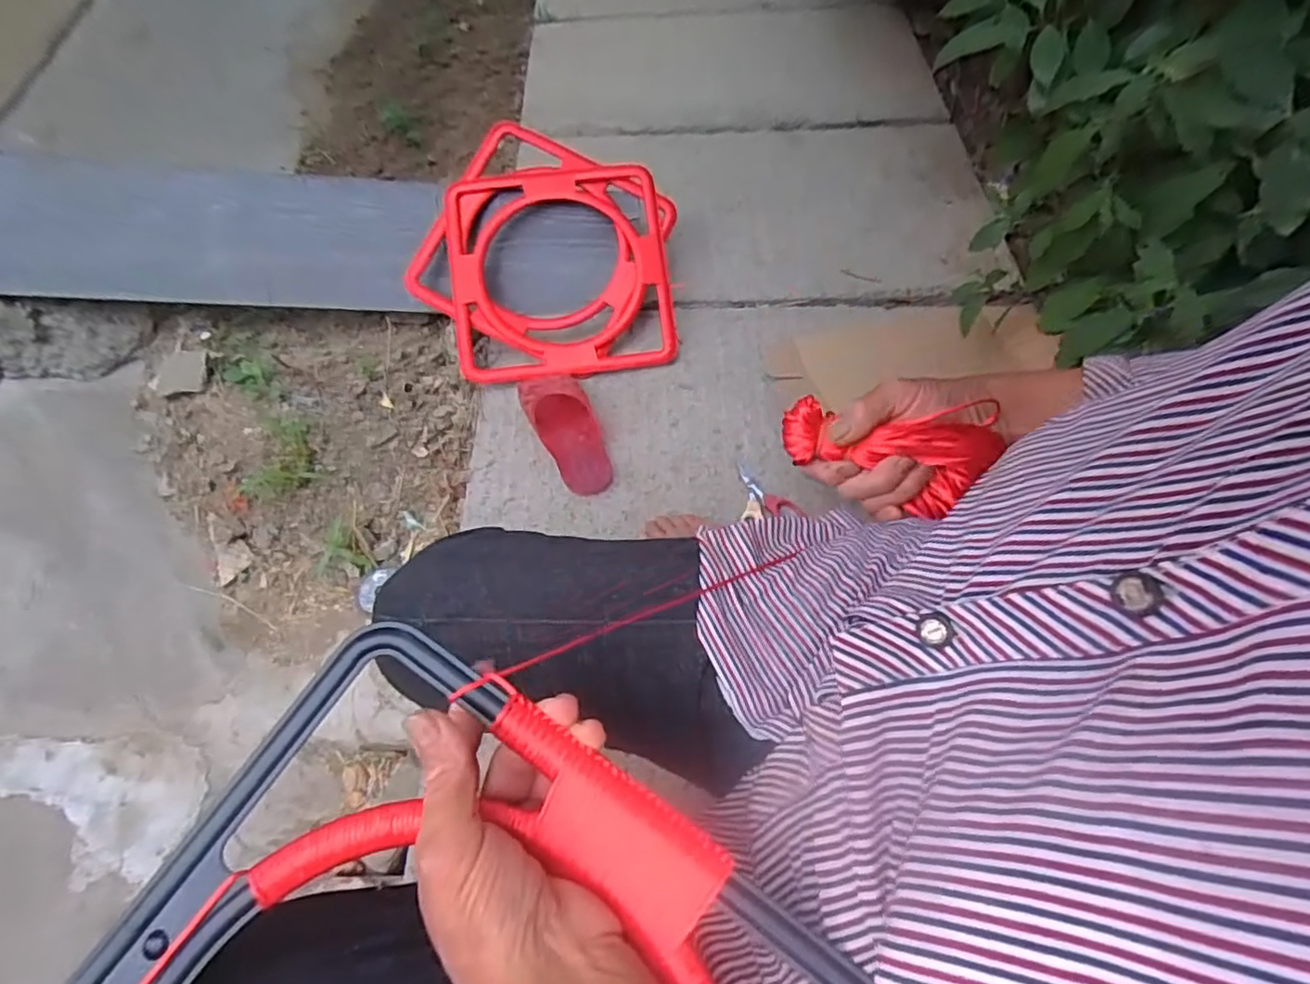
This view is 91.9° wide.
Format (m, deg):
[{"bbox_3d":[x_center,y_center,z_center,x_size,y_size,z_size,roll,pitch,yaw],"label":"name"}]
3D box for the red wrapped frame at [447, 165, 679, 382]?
[{"bbox_3d":[-0.150,-0.341,0.996,0.345,0.034,0.336,-5,87,-2],"label":"red wrapped frame"}]

